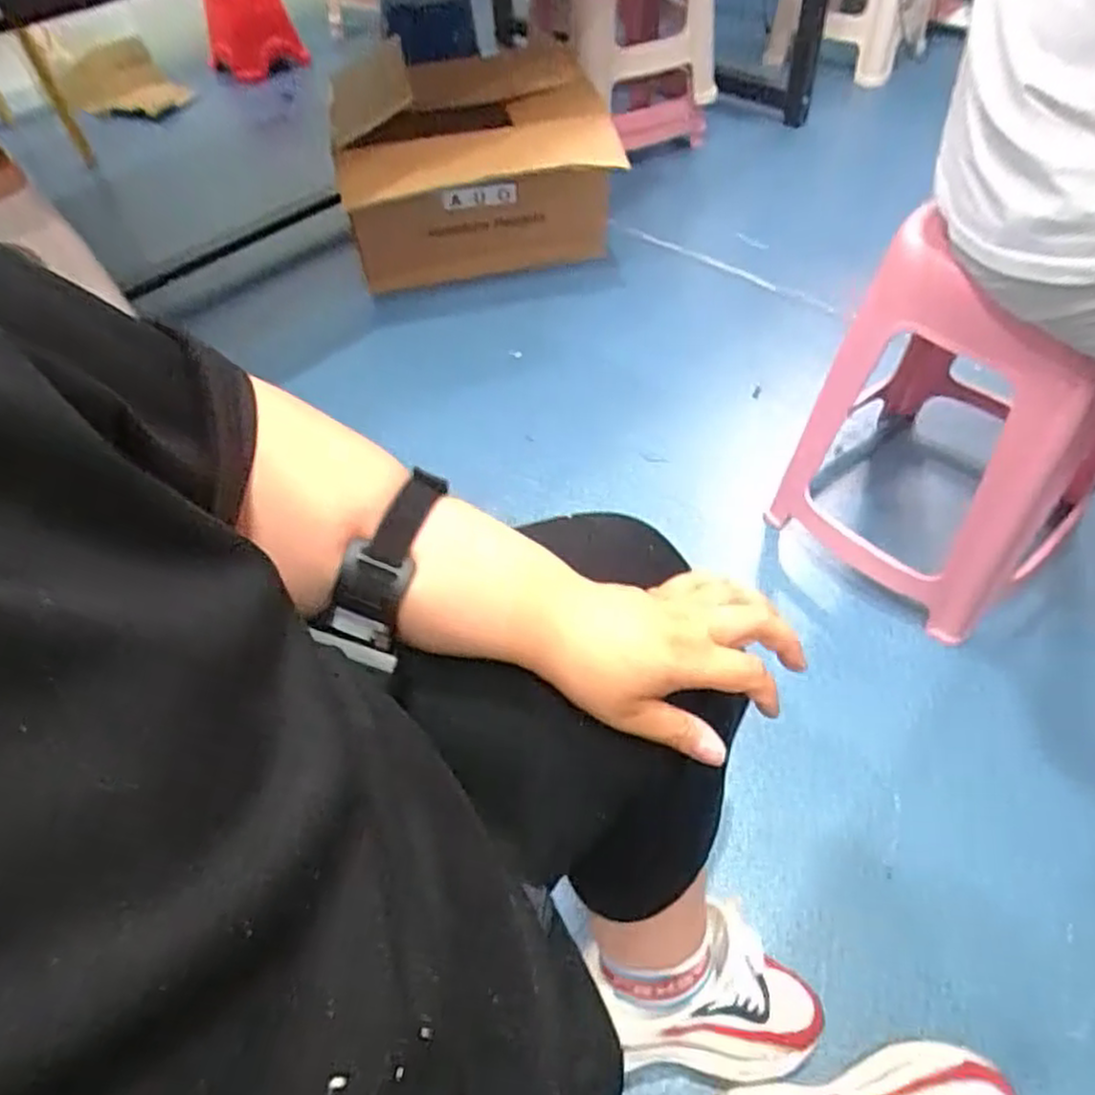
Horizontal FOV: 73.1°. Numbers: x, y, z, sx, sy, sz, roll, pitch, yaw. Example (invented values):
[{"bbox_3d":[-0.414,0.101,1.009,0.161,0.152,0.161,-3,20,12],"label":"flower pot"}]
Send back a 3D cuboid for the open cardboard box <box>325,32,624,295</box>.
[{"bbox_3d":[-0.140,-0.725,1.472,0.494,0.353,0.413,-9,51,-3],"label":"open cardboard box"}]

